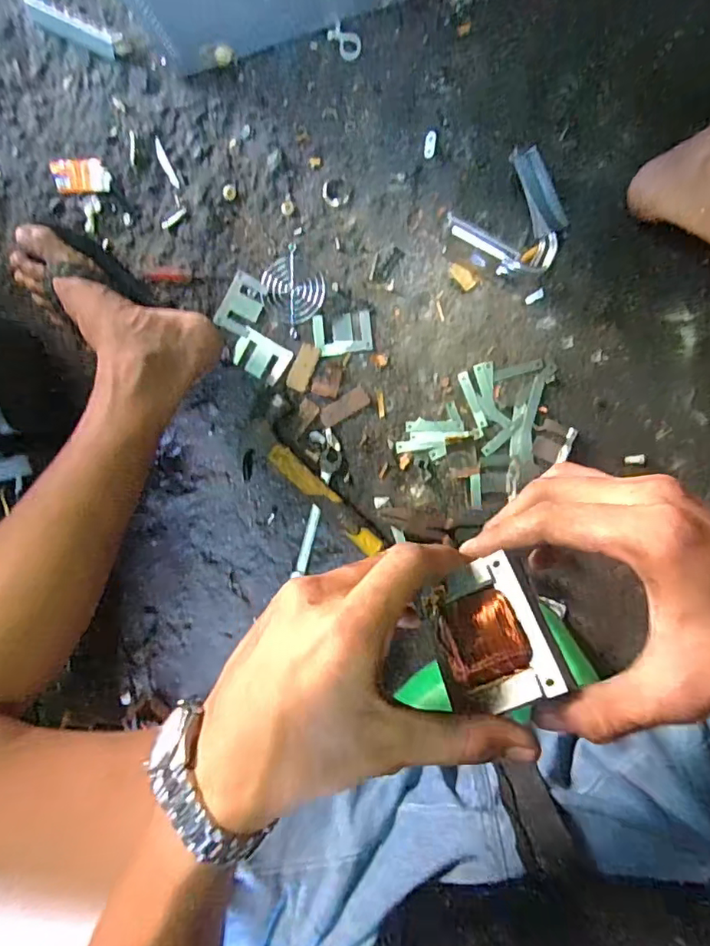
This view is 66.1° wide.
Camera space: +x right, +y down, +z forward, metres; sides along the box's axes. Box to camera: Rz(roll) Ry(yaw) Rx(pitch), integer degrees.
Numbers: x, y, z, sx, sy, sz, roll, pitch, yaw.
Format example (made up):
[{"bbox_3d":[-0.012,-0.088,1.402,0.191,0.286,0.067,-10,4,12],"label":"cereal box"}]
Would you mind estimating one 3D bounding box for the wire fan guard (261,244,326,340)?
[{"bbox_3d":[-0.072,-0.207,0.622,0.076,0.005,0.073,43,95,1],"label":"wire fan guard"}]

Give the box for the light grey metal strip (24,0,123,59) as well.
[{"bbox_3d":[-0.324,-0.512,0.624,0.120,0.009,0.030,27,94,3],"label":"light grey metal strip"}]

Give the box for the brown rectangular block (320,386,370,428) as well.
[{"bbox_3d":[-0.012,-0.075,0.621,0.060,0.004,0.021,-32,90,5],"label":"brown rectangular block"}]

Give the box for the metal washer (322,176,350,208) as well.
[{"bbox_3d":[-0.022,-0.319,0.618,0.031,0.004,0.033,4,93,4],"label":"metal washer"}]

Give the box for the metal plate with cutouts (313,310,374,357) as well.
[{"bbox_3d":[-0.013,-0.158,0.618,0.064,0.004,0.047,-6,92,4],"label":"metal plate with cutouts"}]

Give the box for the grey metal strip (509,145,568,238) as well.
[{"bbox_3d":[0.181,-0.276,0.534,0.031,0.004,0.081,-19,112,20],"label":"grey metal strip"}]

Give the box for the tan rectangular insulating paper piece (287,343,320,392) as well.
[{"bbox_3d":[-0.059,-0.121,0.624,0.023,0.004,0.053,22,94,3],"label":"tan rectangular insulating paper piece"}]

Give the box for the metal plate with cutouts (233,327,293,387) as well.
[{"bbox_3d":[-0.108,-0.134,0.631,0.063,0.004,0.044,31,94,2],"label":"metal plate with cutouts"}]

